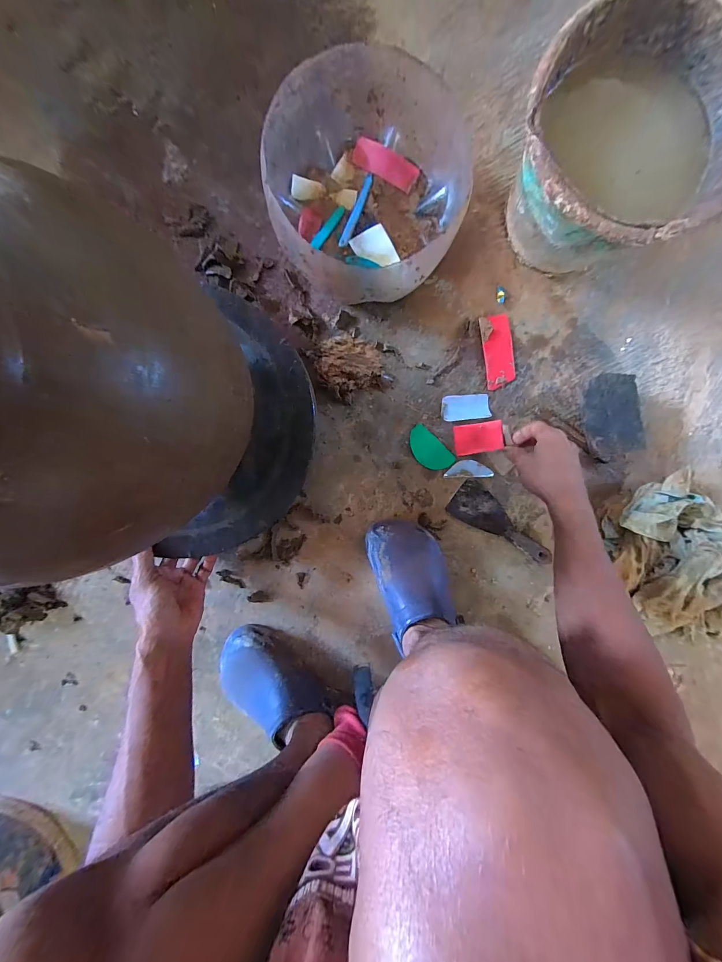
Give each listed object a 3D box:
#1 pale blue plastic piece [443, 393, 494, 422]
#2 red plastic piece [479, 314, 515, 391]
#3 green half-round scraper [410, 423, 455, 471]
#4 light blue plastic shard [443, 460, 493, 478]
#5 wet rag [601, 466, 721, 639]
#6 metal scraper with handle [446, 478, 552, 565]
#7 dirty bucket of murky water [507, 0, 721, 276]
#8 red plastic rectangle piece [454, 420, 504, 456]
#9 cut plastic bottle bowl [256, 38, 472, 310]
[{"bbox_3d":[0.166,-0.116,0.528,0.074,0.009,0.039,-4,95,-3],"label":"pale blue plastic piece"},{"bbox_3d":[0.216,-0.203,0.526,0.047,0.006,0.110,-11,97,-1],"label":"red plastic piece"},{"bbox_3d":[0.109,-0.048,0.536,0.082,0.004,0.046,44,91,-5],"label":"green half-round scraper"},{"bbox_3d":[0.173,-0.019,0.537,0.074,0.004,0.029,0,97,0],"label":"light blue plastic shard"},{"bbox_3d":[0.494,0.129,0.517,0.181,0.102,0.254,-30,95,-1],"label":"wet rag"},{"bbox_3d":[0.228,0.070,0.536,0.175,0.026,0.064,34,92,-5],"label":"metal scraper with handle"},{"bbox_3d":[0.304,-0.393,0.433,0.246,0.166,0.244,0,94,-3],"label":"dirty bucket of murky water"},{"bbox_3d":[0.184,-0.067,0.523,0.069,0.004,0.046,-5,96,24],"label":"red plastic rectangle piece"},{"bbox_3d":[0.005,-0.366,0.439,0.234,0.127,0.251,0,94,-3],"label":"cut plastic bottle bowl"}]

